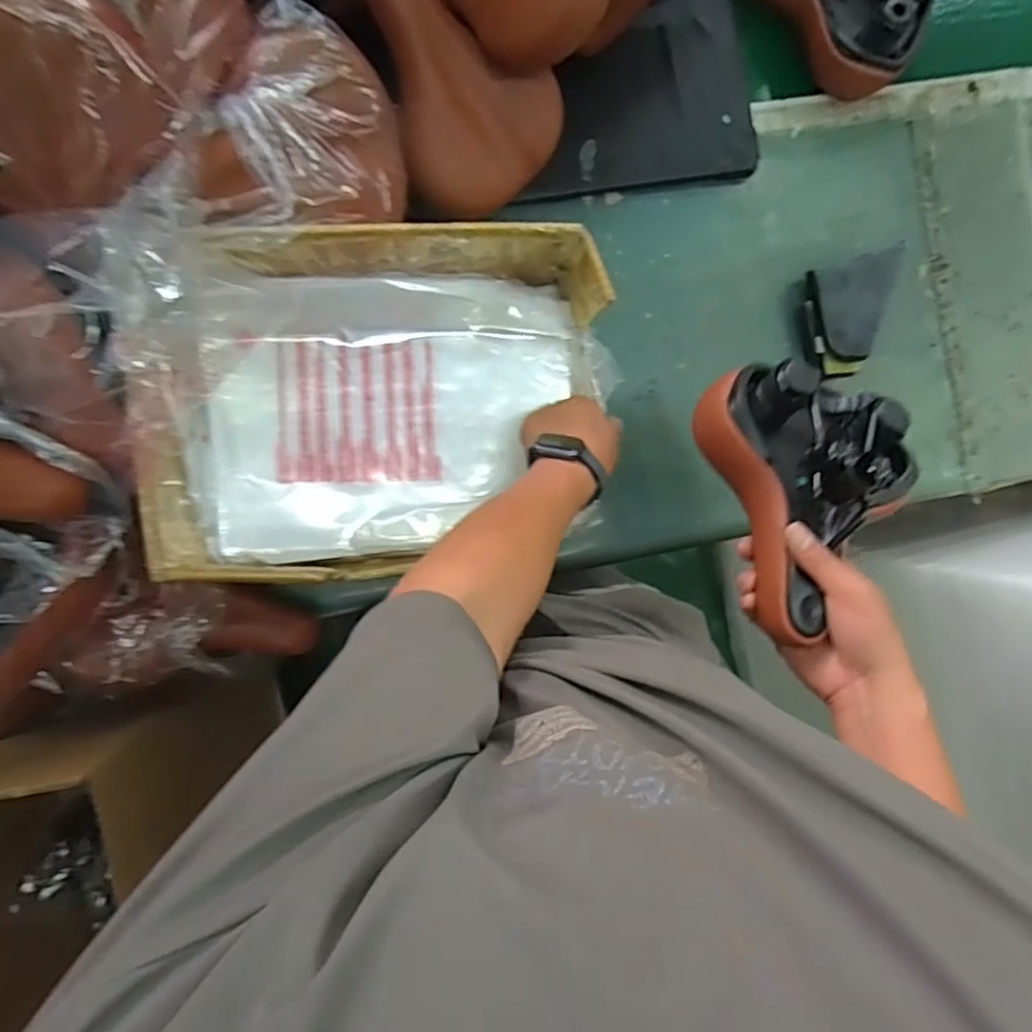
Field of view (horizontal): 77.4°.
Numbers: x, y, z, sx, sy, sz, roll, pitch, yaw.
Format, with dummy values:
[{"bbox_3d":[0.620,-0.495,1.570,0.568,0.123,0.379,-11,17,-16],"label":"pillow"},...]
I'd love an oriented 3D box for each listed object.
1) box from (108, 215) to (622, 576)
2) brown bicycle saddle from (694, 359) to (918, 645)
[{"bbox_3d":[-0.120,-0.106,0.636,0.424,0.207,0.294,-8,92,-9],"label":"box"},{"bbox_3d":[0.257,-0.026,0.537,0.173,0.110,0.233,-12,74,-8],"label":"brown bicycle saddle"}]

